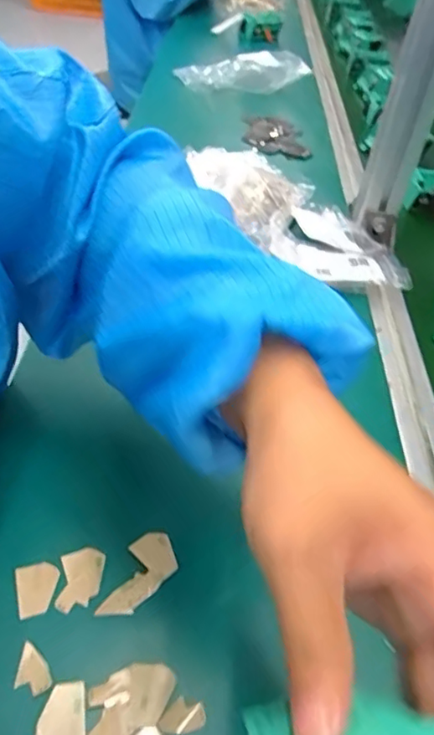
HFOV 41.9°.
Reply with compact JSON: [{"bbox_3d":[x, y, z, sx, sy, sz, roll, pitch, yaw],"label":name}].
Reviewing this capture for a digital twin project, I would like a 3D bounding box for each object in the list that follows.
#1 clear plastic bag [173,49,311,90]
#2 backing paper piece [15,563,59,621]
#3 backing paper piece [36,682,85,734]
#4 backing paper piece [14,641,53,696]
[{"bbox_3d":[0.043,-0.504,0.967,0.204,0.051,0.099,-10,43,-20],"label":"clear plastic bag"},{"bbox_3d":[-0.102,0.124,0.322,0.023,0.004,0.030,-9,45,-17],"label":"backing paper piece"},{"bbox_3d":[-0.076,0.170,0.277,0.022,0.004,0.029,-3,44,-10],"label":"backing paper piece"},{"bbox_3d":[-0.096,0.154,0.291,0.017,0.004,0.027,-17,48,-23],"label":"backing paper piece"}]

